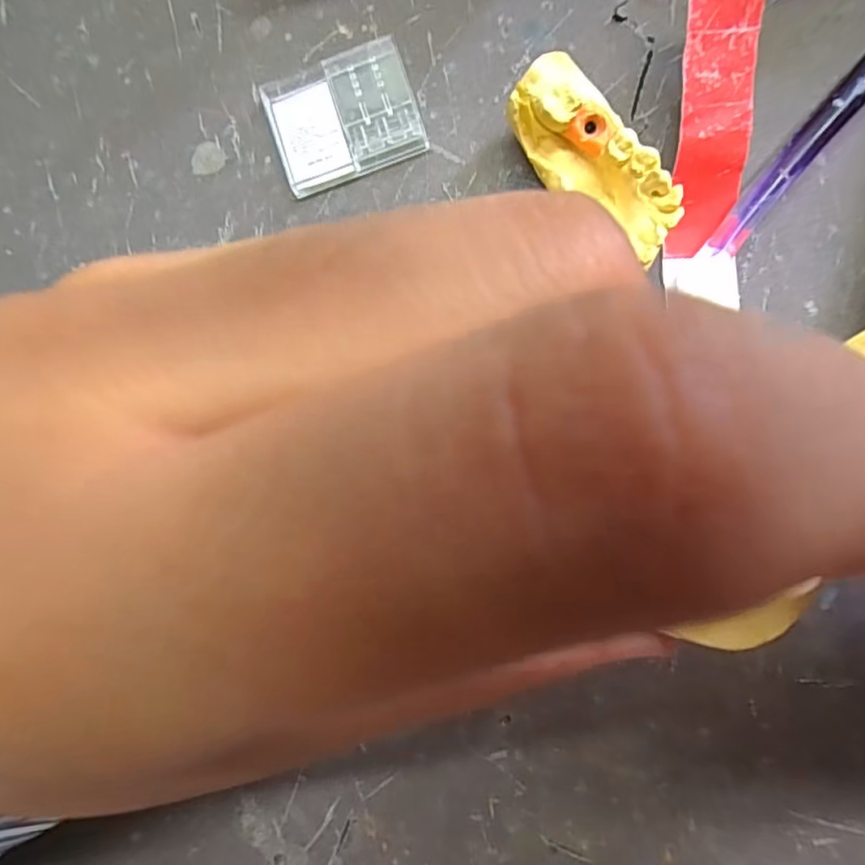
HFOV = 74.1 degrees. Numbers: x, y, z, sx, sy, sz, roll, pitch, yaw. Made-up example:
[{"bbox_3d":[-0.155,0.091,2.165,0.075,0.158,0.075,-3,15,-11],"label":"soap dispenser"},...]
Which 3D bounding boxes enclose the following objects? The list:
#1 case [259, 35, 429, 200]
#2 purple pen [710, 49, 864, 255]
[{"bbox_3d":[-0.027,-0.097,0.174,0.044,0.008,0.035,-18,89,6],"label":"case"},{"bbox_3d":[0.111,-0.089,0.159,0.011,0.011,0.098,41,95,3],"label":"purple pen"}]

